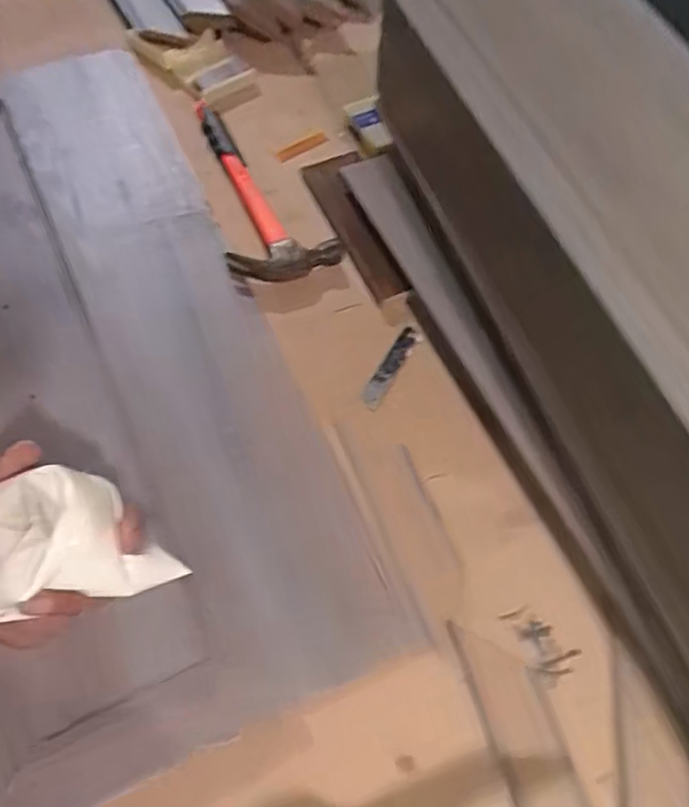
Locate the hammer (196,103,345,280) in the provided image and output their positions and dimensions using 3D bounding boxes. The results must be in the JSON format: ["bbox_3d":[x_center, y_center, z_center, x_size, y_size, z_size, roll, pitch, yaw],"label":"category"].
[{"bbox_3d":[-0.082,-0.219,0.638,0.103,0.025,0.237,-14,62,-9],"label":"hammer"}]

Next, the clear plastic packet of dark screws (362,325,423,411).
[{"bbox_3d":[0.042,-0.034,0.560,0.018,0.007,0.092,28,64,13],"label":"clear plastic packet of dark screws"}]

